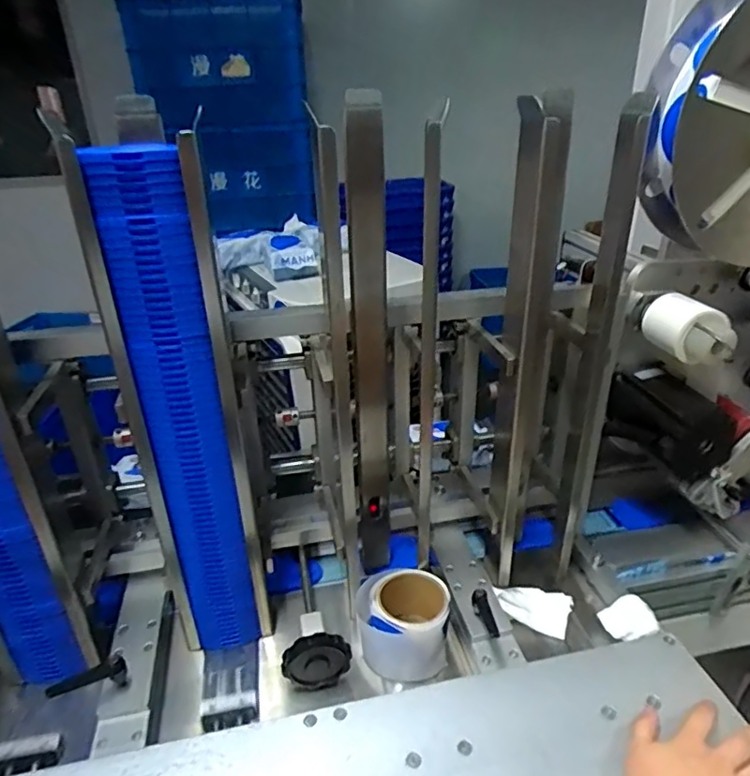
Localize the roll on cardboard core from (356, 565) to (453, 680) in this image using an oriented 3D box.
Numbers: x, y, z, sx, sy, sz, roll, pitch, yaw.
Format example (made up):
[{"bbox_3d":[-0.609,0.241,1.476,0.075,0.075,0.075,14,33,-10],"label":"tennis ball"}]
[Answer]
[{"bbox_3d":[0.037,0.277,0.667,0.109,0.066,0.120,-8,28,-12],"label":"roll on cardboard core"}]

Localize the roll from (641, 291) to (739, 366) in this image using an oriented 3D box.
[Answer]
[{"bbox_3d":[0.407,-0.075,0.726,0.067,0.065,0.110,-4,27,-4],"label":"roll"}]

